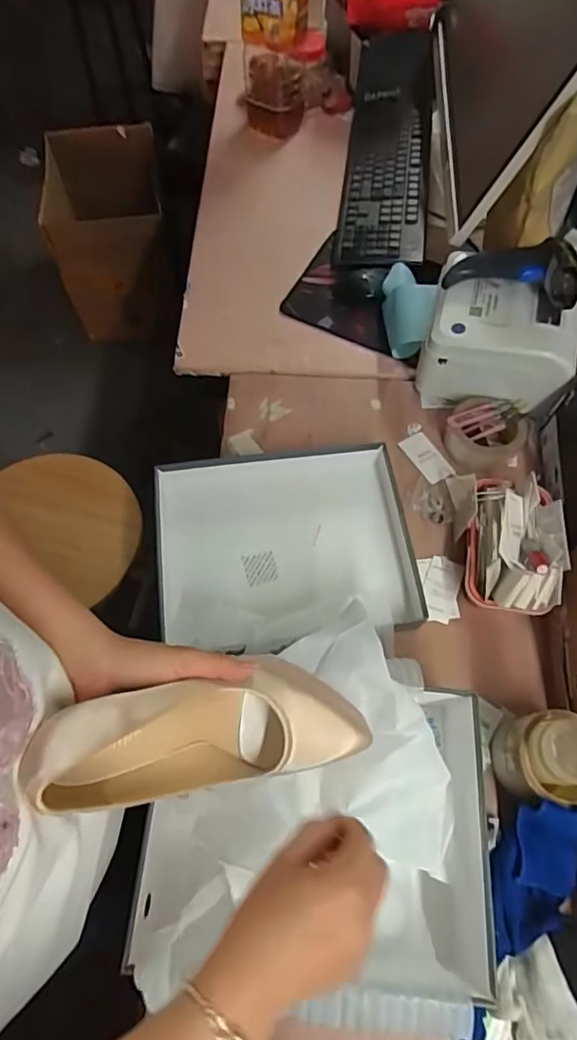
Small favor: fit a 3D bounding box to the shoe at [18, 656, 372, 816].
[{"bbox_3d":[-0.060,0.154,0.398,0.248,0.067,0.083,3,62,-31],"label":"shoe"}]

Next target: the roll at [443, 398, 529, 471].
[{"bbox_3d":[0.271,-0.116,0.735,0.099,0.051,0.099,0,66,1],"label":"roll"}]

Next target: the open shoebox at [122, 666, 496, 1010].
[{"bbox_3d":[0.013,0.267,0.484,0.276,0.114,0.239,6,66,4],"label":"open shoebox"}]

